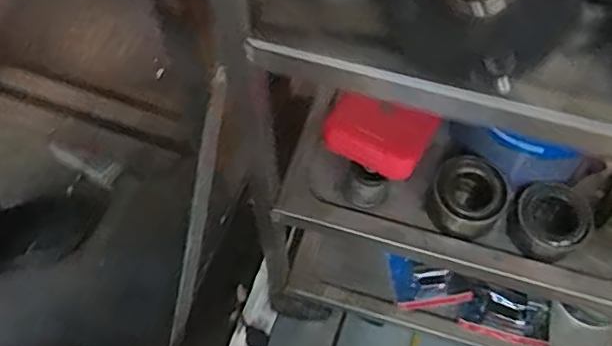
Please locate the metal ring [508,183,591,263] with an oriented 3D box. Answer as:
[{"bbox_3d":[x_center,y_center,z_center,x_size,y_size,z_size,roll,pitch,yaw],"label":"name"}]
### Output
[{"bbox_3d":[0.251,0.048,0.640,0.075,0.052,0.072,0,62,-1],"label":"metal ring"}]

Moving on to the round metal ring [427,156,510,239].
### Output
[{"bbox_3d":[0.168,0.027,0.652,0.075,0.060,0.070,0,62,-1],"label":"round metal ring"}]

